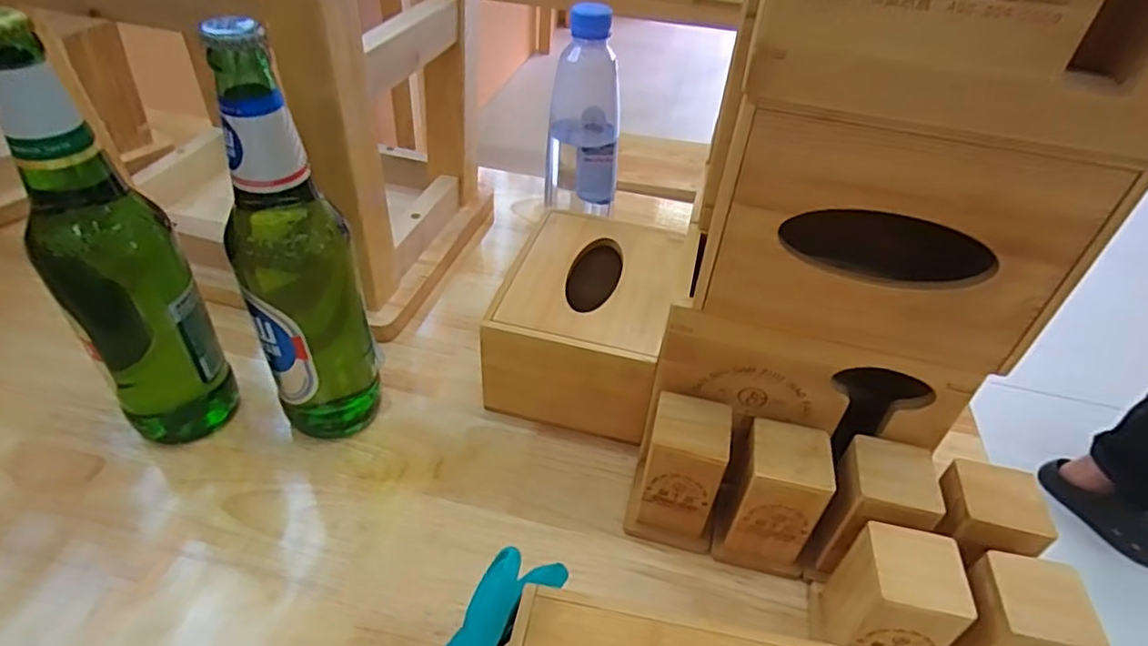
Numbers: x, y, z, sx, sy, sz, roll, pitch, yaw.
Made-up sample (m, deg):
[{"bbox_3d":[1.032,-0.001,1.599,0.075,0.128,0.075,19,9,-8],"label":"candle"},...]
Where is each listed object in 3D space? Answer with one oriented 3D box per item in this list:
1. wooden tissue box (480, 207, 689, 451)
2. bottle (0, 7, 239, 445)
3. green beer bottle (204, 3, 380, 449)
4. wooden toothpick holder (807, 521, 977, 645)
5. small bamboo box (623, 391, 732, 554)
[{"bbox_3d":[0.011,-0.003,0.482,0.118,0.085,0.169,12,42,8],"label":"wooden tissue box"},{"bbox_3d":[-0.268,-0.033,0.365,0.069,0.255,0.062,-29,51,-32],"label":"bottle"},{"bbox_3d":[-0.167,-0.033,0.373,0.065,0.260,0.064,-20,47,-26],"label":"green beer bottle"},{"bbox_3d":[0.163,0.149,0.326,0.053,0.083,0.046,15,42,11],"label":"wooden toothpick holder"},{"bbox_3d":[0.066,0.094,0.388,0.052,0.085,0.049,13,42,9],"label":"small bamboo box"}]

